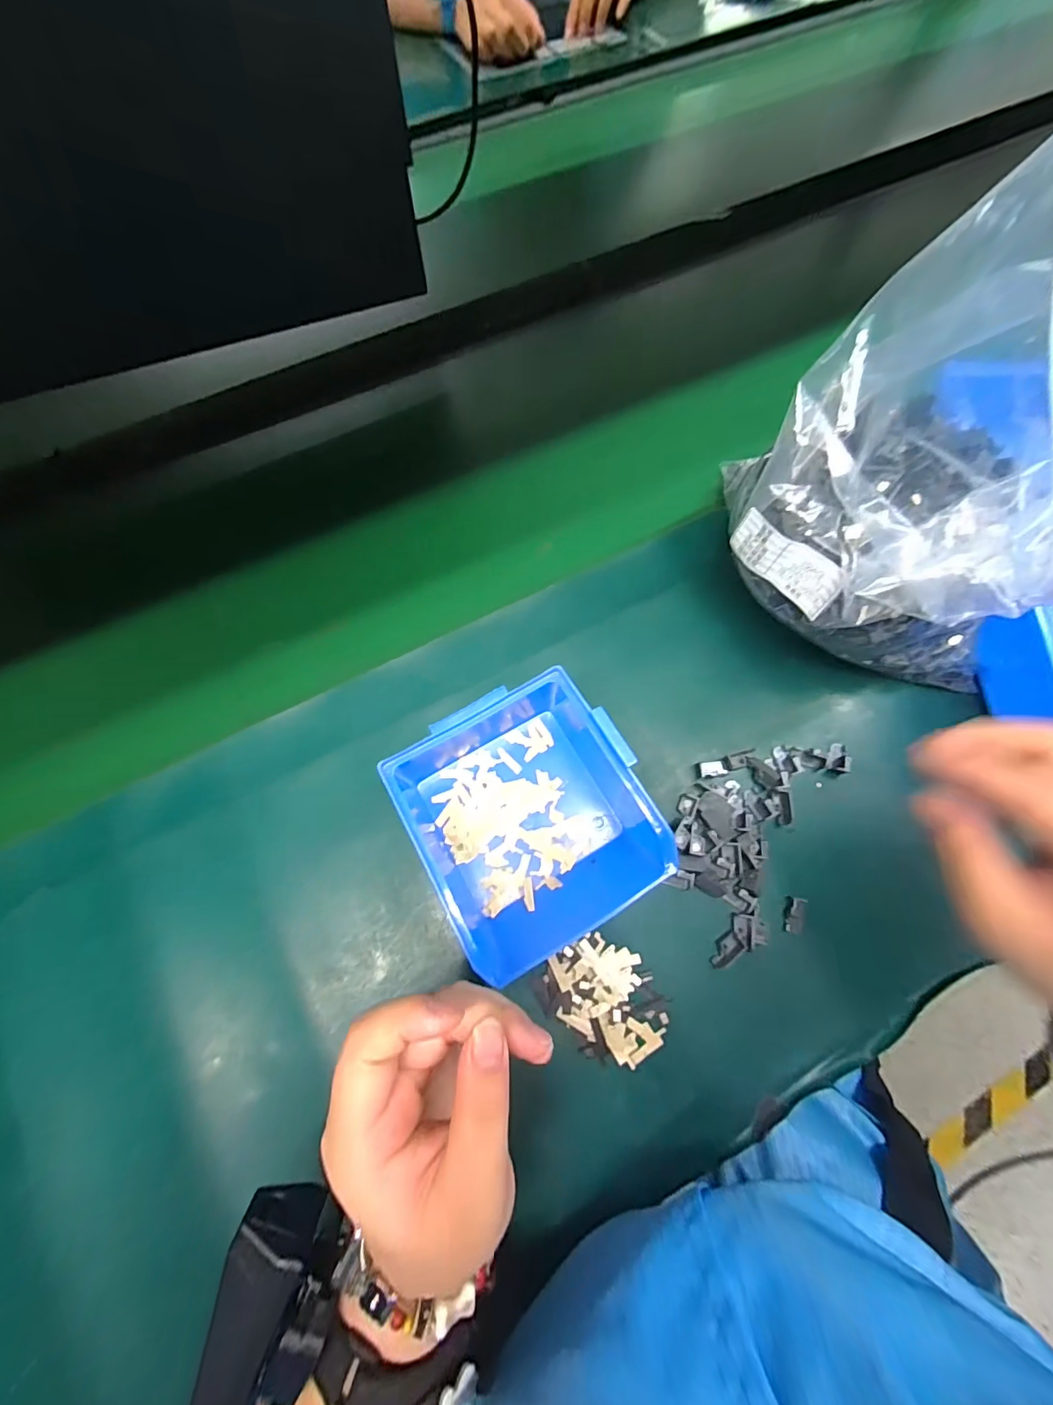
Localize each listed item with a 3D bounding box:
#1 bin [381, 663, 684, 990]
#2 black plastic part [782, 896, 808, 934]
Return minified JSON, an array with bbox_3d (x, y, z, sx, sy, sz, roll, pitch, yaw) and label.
[{"bbox_3d":[0.001,0.065,0.288,0.131,0.066,0.139,-29,72,-9],"label":"bin"},{"bbox_3d":[0.164,0.131,0.296,0.011,0.009,0.021,13,71,5],"label":"black plastic part"}]

